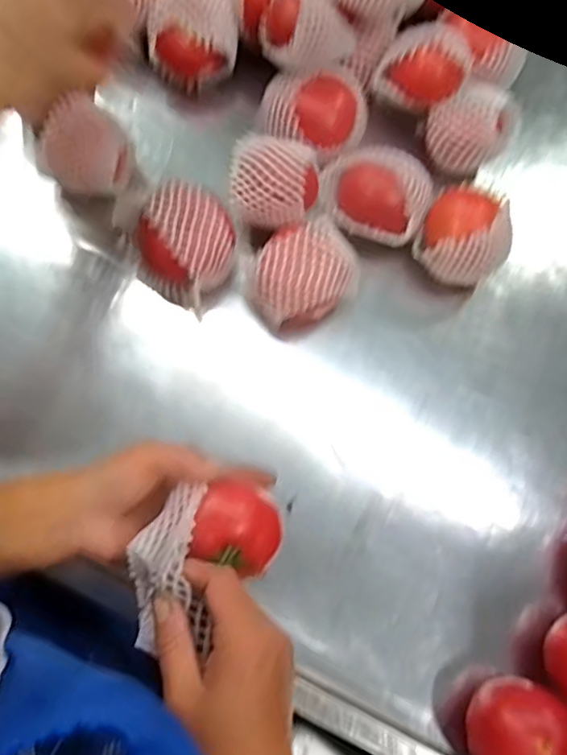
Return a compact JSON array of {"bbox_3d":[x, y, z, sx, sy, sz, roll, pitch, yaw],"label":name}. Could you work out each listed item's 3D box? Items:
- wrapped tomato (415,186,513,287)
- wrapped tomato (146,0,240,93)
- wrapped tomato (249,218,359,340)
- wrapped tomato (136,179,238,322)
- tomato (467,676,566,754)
[{"bbox_3d":[0.166,-0.125,0.559,0.079,0.079,0.079,2,73,-6],"label":"wrapped tomato"},{"bbox_3d":[-0.088,-0.343,0.591,0.087,0.078,0.072,2,74,-4],"label":"wrapped tomato"},{"bbox_3d":[0.019,-0.086,0.538,0.083,0.093,0.082,2,73,-6],"label":"wrapped tomato"},{"bbox_3d":[-0.080,-0.114,0.525,0.066,0.080,0.079,34,74,6],"label":"wrapped tomato"},{"bbox_3d":[0.181,0.273,0.452,0.076,0.066,0.075,2,73,-6],"label":"tomato"}]

